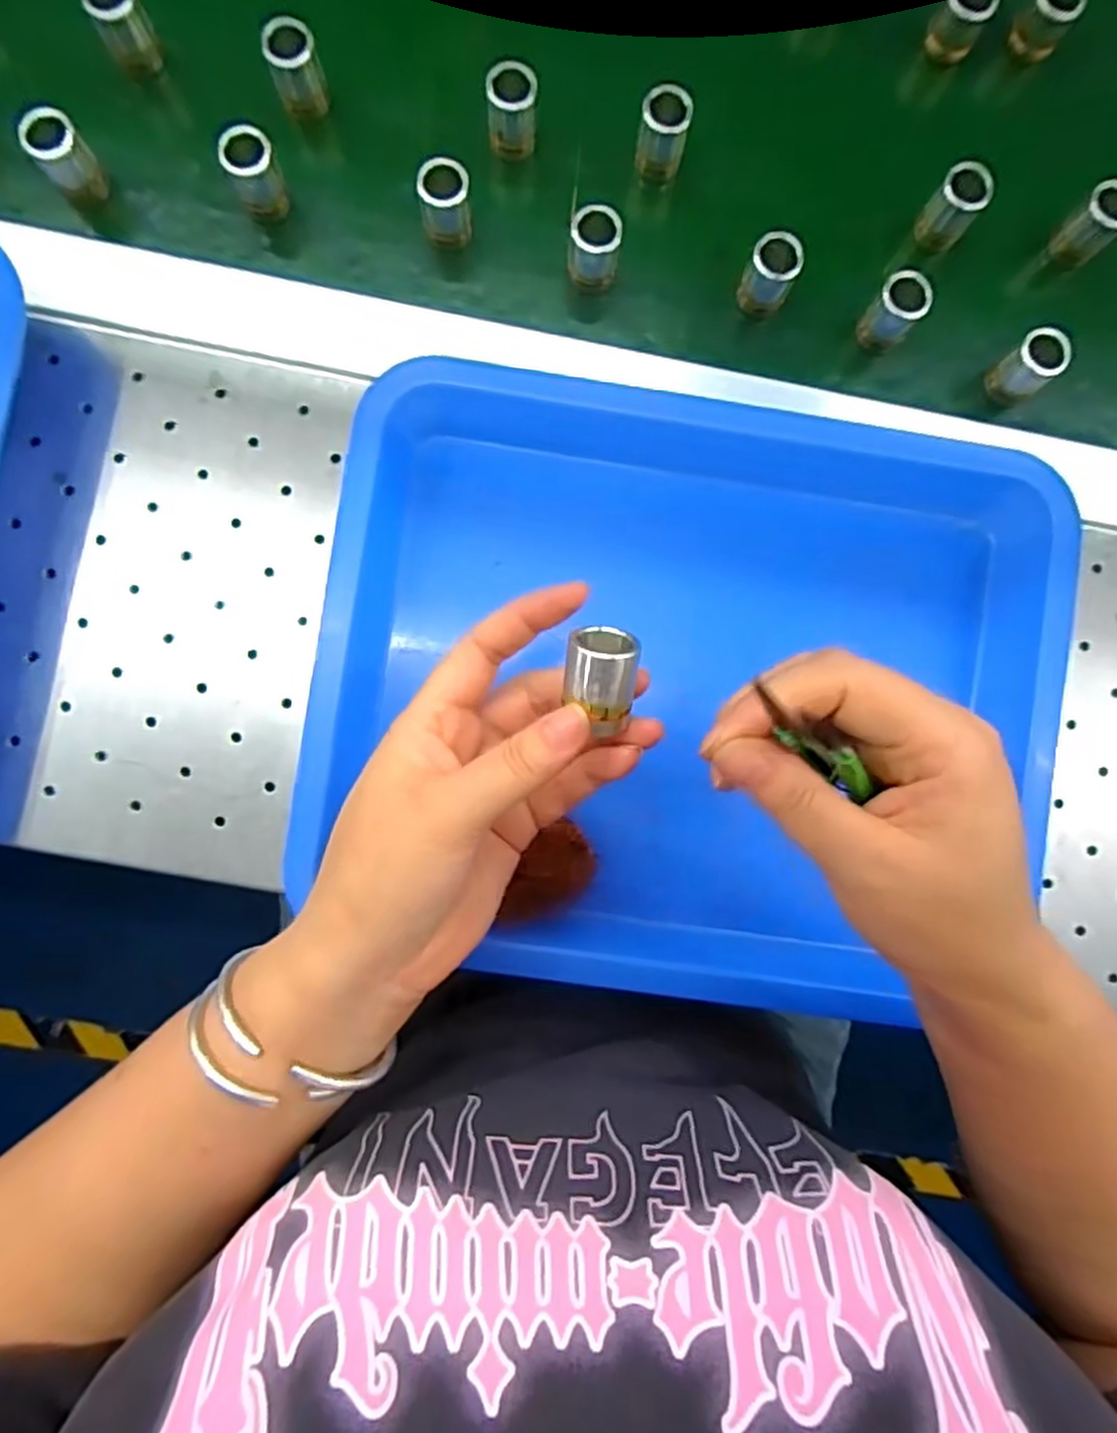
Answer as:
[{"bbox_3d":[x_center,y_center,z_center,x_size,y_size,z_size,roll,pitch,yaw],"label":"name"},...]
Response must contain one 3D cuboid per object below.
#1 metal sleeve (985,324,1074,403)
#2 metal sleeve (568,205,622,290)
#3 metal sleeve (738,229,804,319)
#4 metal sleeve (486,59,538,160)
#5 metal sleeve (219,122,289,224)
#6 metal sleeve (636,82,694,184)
[{"bbox_3d":[0.227,-0.169,0.343,0.019,0.038,0.023,-36,89,-3],"label":"metal sleeve"},{"bbox_3d":[0.017,-0.223,0.339,0.023,0.038,0.020,4,87,-2],"label":"metal sleeve"},{"bbox_3d":[0.102,-0.212,0.341,0.023,0.037,0.020,19,87,-1],"label":"metal sleeve"},{"bbox_3d":[-0.022,-0.291,0.341,0.023,0.034,0.022,2,87,-2],"label":"metal sleeve"},{"bbox_3d":[-0.142,-0.254,0.331,0.022,0.035,0.020,0,87,-2],"label":"metal sleeve"},{"bbox_3d":[0.050,-0.282,0.343,0.023,0.037,0.021,9,87,-2],"label":"metal sleeve"}]

